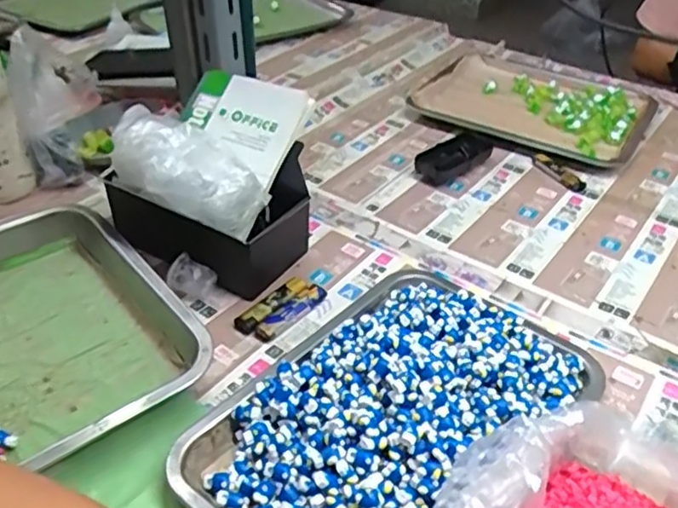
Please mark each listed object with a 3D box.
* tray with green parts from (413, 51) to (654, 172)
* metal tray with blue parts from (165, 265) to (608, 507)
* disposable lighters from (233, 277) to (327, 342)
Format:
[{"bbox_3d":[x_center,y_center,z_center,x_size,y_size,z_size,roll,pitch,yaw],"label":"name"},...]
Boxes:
[{"bbox_3d":[0.287,-0.228,0.955,0.319,0.024,0.256,23,43,27],"label":"tray with green parts"},{"bbox_3d":[0.046,0.115,0.484,0.210,0.055,0.312,27,44,31],"label":"metal tray with blue parts"},{"bbox_3d":[-0.053,0.051,0.599,0.043,0.013,0.085,29,45,32],"label":"disposable lighters"}]

